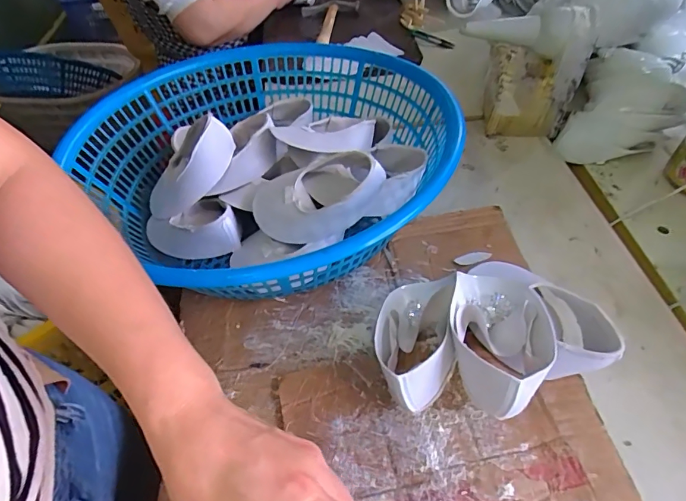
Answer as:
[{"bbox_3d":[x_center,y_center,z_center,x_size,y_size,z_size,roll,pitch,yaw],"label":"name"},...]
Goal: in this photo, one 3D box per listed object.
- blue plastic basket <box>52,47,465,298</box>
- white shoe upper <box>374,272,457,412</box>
[{"bbox_3d":[-0.098,-0.161,0.635,0.493,0.141,0.482,-1,50,1],"label":"blue plastic basket"},{"bbox_3d":[0.078,0.079,0.474,0.077,0.073,0.169,10,34,5],"label":"white shoe upper"}]

